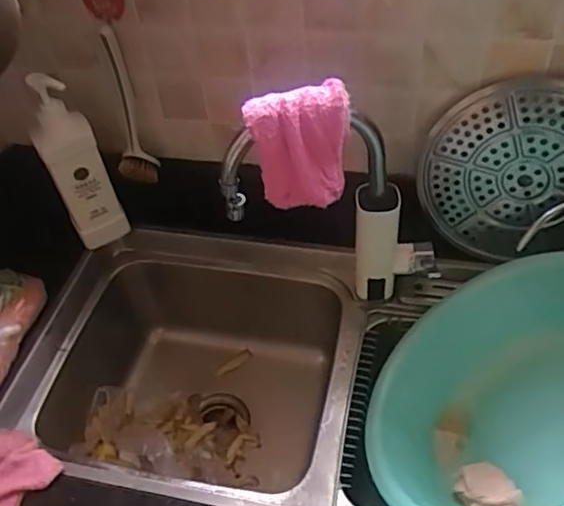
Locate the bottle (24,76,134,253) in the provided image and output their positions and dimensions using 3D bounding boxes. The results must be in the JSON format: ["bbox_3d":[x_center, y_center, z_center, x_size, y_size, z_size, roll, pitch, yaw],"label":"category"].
[{"bbox_3d":[-0.299,-0.125,0.882,0.078,0.280,0.049,-19,48,-12],"label":"bottle"}]

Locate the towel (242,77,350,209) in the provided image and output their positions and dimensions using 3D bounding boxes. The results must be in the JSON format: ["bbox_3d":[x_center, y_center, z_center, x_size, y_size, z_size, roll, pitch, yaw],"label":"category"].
[{"bbox_3d":[0.020,-0.113,0.662,0.104,0.122,0.052,-9,47,-3],"label":"towel"}]

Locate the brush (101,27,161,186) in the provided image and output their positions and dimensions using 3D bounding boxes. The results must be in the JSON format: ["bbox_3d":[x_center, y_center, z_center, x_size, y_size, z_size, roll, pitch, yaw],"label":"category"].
[{"bbox_3d":[-0.229,-0.201,0.862,0.055,0.222,0.066,-19,48,-11],"label":"brush"}]

